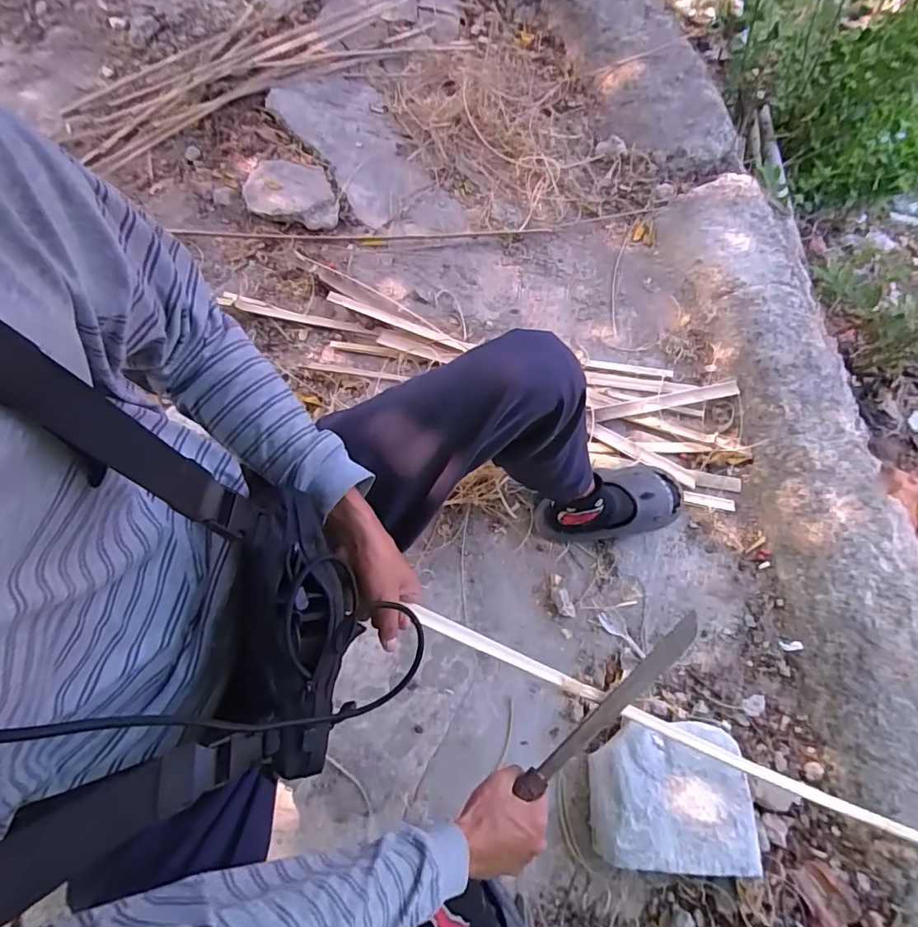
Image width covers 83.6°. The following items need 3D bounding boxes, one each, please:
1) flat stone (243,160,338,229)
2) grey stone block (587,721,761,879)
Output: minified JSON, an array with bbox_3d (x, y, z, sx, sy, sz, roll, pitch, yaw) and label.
[{"bbox_3d":[-0.392,-0.640,1.219,0.224,0.035,0.169,11,70,2],"label":"flat stone"},{"bbox_3d":[0.329,0.522,0.817,0.230,0.095,0.188,2,70,-1],"label":"grey stone block"}]

